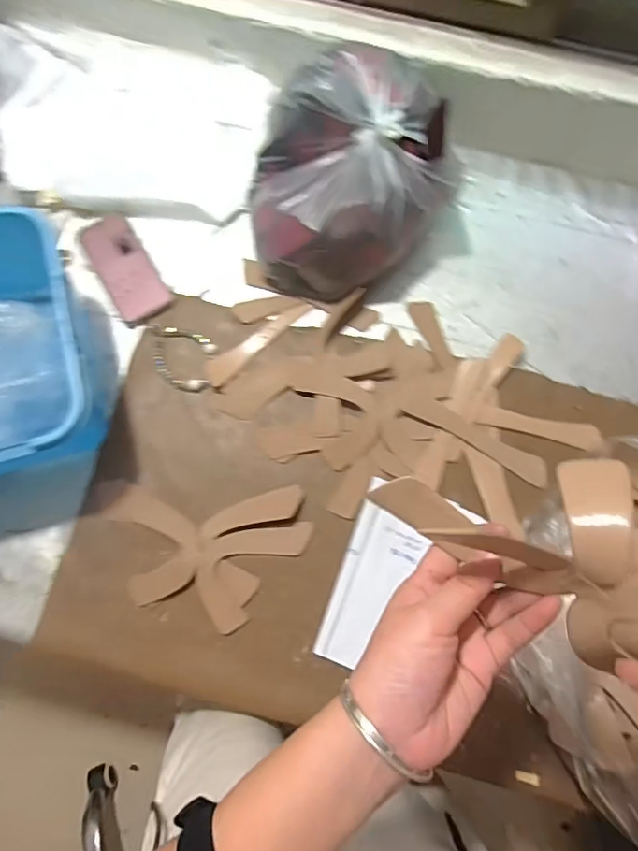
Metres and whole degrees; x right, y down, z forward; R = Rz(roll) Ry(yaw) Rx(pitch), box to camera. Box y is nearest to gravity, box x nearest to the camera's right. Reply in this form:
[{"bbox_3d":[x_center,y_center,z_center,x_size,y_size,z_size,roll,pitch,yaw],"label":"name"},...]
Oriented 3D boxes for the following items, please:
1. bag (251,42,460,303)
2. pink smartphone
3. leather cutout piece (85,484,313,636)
[{"bbox_3d":[0.040,-0.292,0.638,0.199,0.173,0.259,43,79,9],"label":"bag"},{"bbox_3d":[-0.257,-0.210,0.691,0.065,0.015,0.153,-31,79,-8],"label":"pink smartphone"},{"bbox_3d":[-0.139,0.148,0.602,0.245,0.027,0.153,0,76,-1],"label":"leather cutout piece"}]

